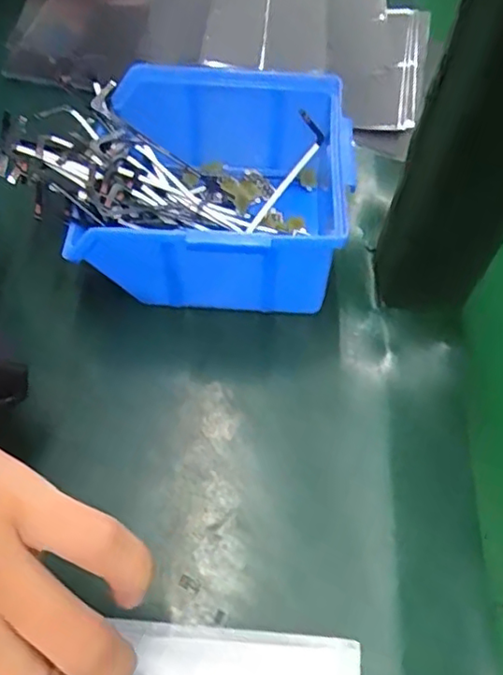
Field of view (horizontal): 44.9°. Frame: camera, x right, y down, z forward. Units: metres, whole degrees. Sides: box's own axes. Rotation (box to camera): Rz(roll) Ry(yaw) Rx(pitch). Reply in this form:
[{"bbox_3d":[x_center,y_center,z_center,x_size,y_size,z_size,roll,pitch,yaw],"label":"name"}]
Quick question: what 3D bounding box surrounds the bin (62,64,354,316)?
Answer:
[{"bbox_3d":[-0.018,-0.079,0.334,0.135,0.071,0.132,10,57,1],"label":"bin"}]

